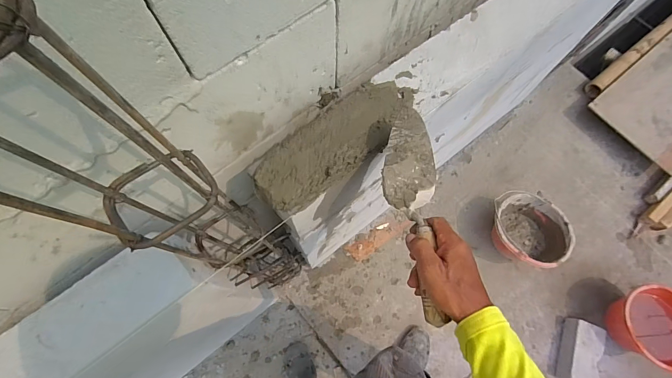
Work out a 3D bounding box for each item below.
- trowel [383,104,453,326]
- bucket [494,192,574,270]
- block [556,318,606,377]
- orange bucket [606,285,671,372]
[{"bbox_3d":[0.103,0.031,0.450,0.071,0.047,0.267,-3,78,-2],"label":"trowel"},{"bbox_3d":[0.662,0.156,1.239,0.224,0.167,0.266,-40,75,-13],"label":"bucket"},{"bbox_3d":[0.811,0.541,1.146,0.114,0.078,0.200,21,71,7],"label":"block"},{"bbox_3d":[1.031,0.456,1.135,0.240,0.169,0.220,0,70,0],"label":"orange bucket"}]

